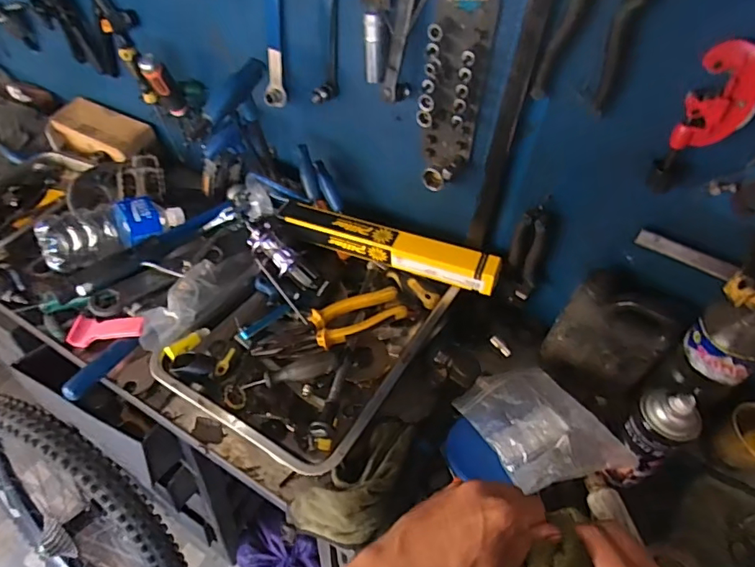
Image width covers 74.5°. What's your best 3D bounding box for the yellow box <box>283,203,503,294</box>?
[{"bbox_3d":[0.012,-0.059,0.753,0.345,0.050,0.051,18,50,12],"label":"yellow box"}]

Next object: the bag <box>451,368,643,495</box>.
[{"bbox_3d":[0.202,0.173,0.627,0.140,0.069,0.178,-17,52,-18],"label":"bag"}]

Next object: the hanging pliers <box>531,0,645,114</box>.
[{"bbox_3d":[0.206,-0.247,0.479,0.075,0.149,0.015,28,53,20],"label":"hanging pliers"}]

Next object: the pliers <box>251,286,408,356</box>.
[{"bbox_3d":[-0.065,0.058,0.675,0.204,0.028,0.060,-20,49,-6],"label":"pliers"}]

